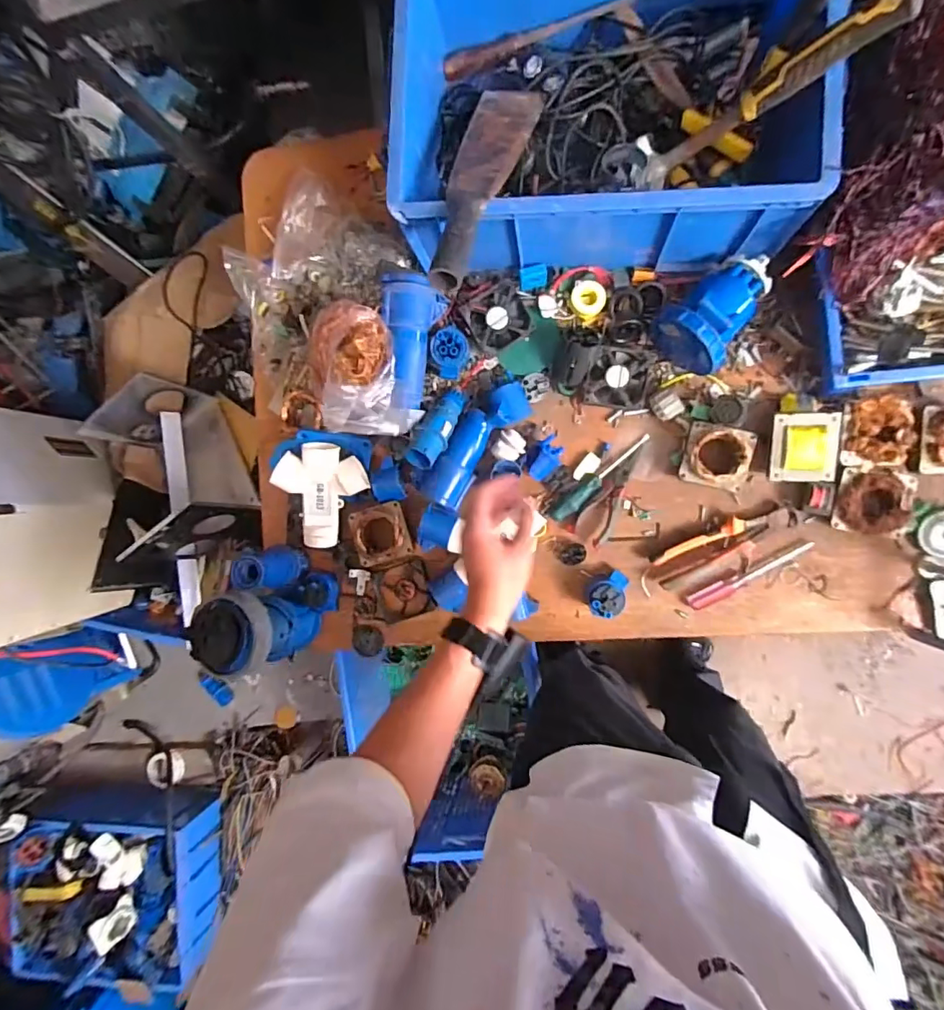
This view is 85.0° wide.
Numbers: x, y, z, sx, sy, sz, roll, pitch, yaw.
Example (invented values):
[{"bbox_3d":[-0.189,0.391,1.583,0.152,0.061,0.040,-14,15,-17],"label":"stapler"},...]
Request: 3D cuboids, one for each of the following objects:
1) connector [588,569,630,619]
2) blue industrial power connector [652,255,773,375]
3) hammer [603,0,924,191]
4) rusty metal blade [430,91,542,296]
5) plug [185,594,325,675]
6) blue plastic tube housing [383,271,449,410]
[{"bbox_3d":[0.188,0.122,0.716,0.051,0.058,0.066,19,92,9],"label":"connector"},{"bbox_3d":[0.312,-0.255,0.656,0.105,0.096,0.137,40,95,8],"label":"blue industrial power connector"},{"bbox_3d":[0.296,-0.453,0.572,0.309,0.070,0.059,-2,88,51],"label":"hammer"},{"bbox_3d":[0.014,-0.391,0.608,0.082,0.029,0.367,9,62,9],"label":"rusty metal blade"},{"bbox_3d":[-0.292,0.170,0.728,0.097,0.178,0.108,-11,87,9],"label":"plug"},{"bbox_3d":[-0.081,-0.222,0.713,0.075,0.071,0.179,3,89,9],"label":"blue plastic tube housing"}]

